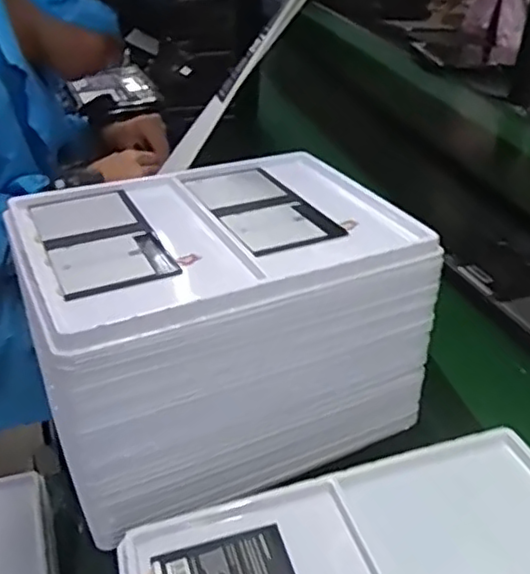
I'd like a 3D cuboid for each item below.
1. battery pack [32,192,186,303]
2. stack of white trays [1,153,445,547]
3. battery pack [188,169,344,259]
[{"bbox_3d":[-0.144,-0.046,0.563,0.091,0.004,0.173,-13,36,-23],"label":"battery pack"},{"bbox_3d":[-0.047,0.024,0.626,0.322,0.195,0.249,-13,36,-22],"label":"stack of white trays"},{"bbox_3d":[-0.006,-0.075,0.626,0.092,0.012,0.173,-13,36,-23],"label":"battery pack"}]

